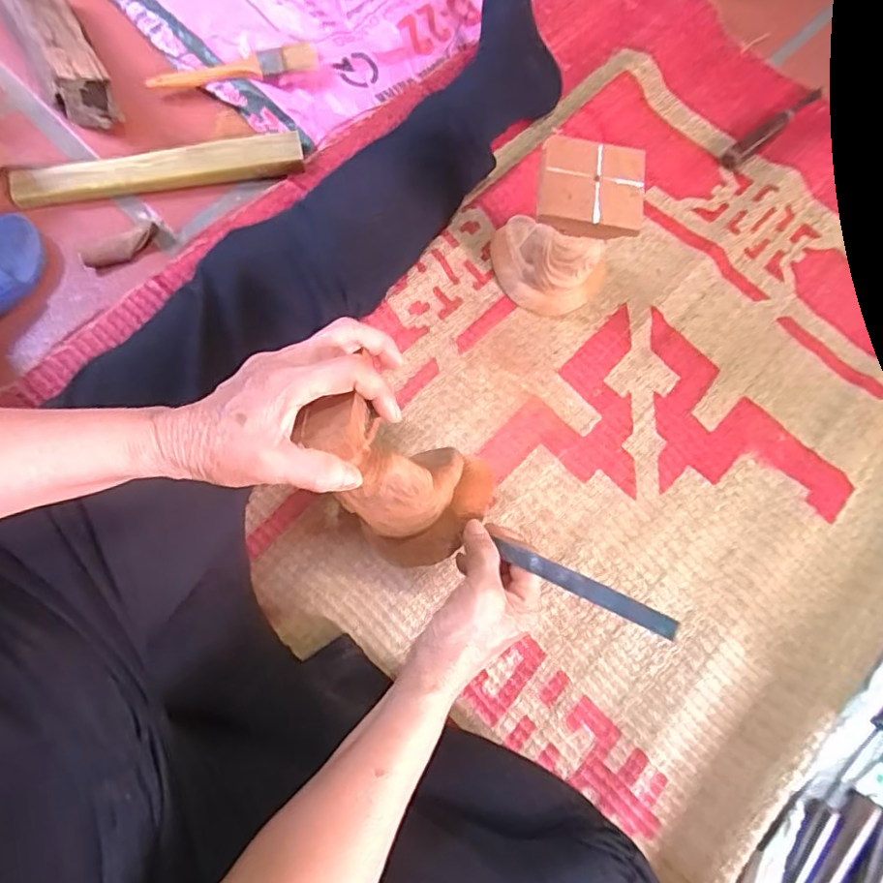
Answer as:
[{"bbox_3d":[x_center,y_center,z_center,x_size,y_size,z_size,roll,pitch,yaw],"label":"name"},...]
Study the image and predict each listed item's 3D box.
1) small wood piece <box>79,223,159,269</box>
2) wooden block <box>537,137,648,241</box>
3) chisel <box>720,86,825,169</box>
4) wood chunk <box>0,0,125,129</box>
[{"bbox_3d":[-0.315,-0.193,0.574,0.078,0.006,0.031,-30,78,-9],"label":"small wood piece"},{"bbox_3d":[0.113,-0.189,0.439,0.079,0.018,0.070,7,74,-1],"label":"wooden block"},{"bbox_3d":[0.379,-0.358,0.661,0.158,0.018,0.019,-37,79,-10],"label":"chisel"},{"bbox_3d":[-0.402,-0.407,0.604,0.072,0.063,0.193,-33,78,-10],"label":"wood chunk"}]

